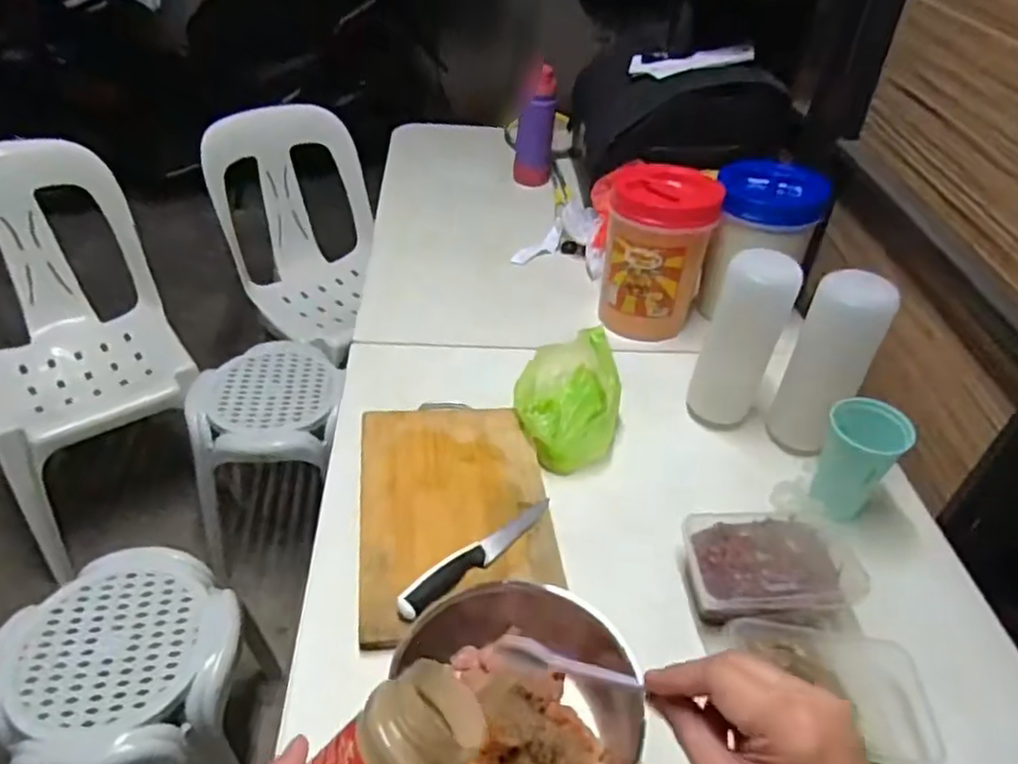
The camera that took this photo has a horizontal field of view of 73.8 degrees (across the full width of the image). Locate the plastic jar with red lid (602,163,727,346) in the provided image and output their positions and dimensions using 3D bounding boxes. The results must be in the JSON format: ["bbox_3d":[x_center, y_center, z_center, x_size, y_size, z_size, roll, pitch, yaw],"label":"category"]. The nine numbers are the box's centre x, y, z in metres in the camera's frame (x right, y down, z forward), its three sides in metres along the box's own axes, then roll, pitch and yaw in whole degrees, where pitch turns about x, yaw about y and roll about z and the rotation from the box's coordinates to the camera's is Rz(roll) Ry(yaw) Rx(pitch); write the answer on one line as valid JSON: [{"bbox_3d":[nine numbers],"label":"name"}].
[{"bbox_3d":[0.227,-0.199,1.069,0.163,0.256,0.149,17,42,13],"label":"plastic jar with red lid"}]

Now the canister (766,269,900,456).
[{"bbox_3d":[0.372,-0.003,0.809,0.088,0.242,0.077,24,44,20],"label":"canister"}]

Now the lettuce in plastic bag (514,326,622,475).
[{"bbox_3d":[0.080,0.012,0.909,0.139,0.118,0.182,7,41,2],"label":"lettuce in plastic bag"}]

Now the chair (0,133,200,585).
[{"bbox_3d":[-0.844,-0.062,1.314,0.370,0.636,0.397,-24,49,-29],"label":"chair"}]

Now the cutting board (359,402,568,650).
[{"bbox_3d":[-0.061,0.138,0.793,0.216,0.019,0.323,-3,42,-10],"label":"cutting board"}]

